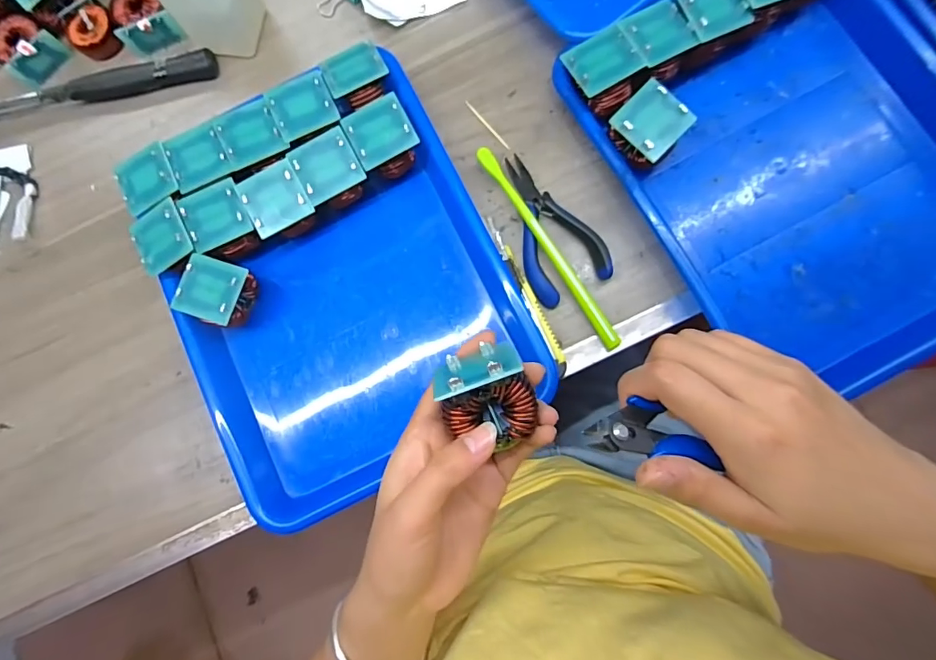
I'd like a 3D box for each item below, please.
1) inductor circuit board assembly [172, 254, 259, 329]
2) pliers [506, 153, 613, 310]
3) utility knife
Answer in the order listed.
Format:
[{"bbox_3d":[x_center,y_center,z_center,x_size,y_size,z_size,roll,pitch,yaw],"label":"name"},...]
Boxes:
[{"bbox_3d":[-0.191,-0.028,0.366,0.044,0.046,0.045,18,84,7],"label":"inductor circuit board assembly"},{"bbox_3d":[0.064,-0.085,0.374,0.062,0.017,0.125,-22,81,1],"label":"pliers"},{"bbox_3d":[0.047,-0.029,0.367,0.010,0.015,0.137,-25,81,1],"label":"utility knife"}]

